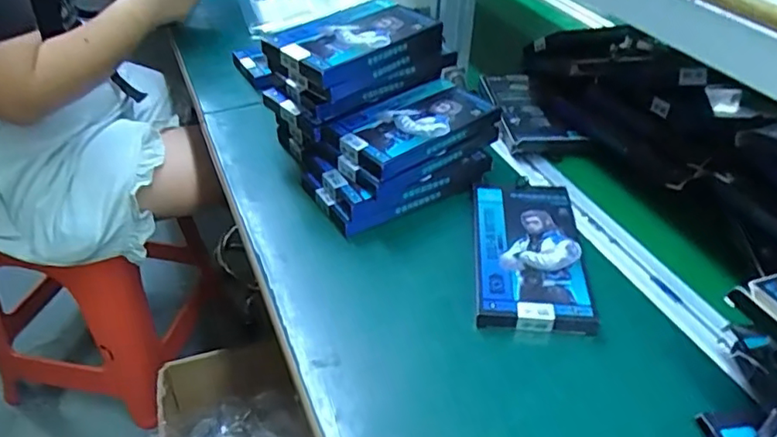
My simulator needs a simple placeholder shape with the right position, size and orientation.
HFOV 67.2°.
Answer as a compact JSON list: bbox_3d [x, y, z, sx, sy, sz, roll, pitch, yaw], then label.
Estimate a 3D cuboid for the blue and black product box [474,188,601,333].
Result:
[{"bbox_3d":[0.124,0.027,0.525,0.094,0.019,0.172,5,39,3],"label":"blue and black product box"}]

